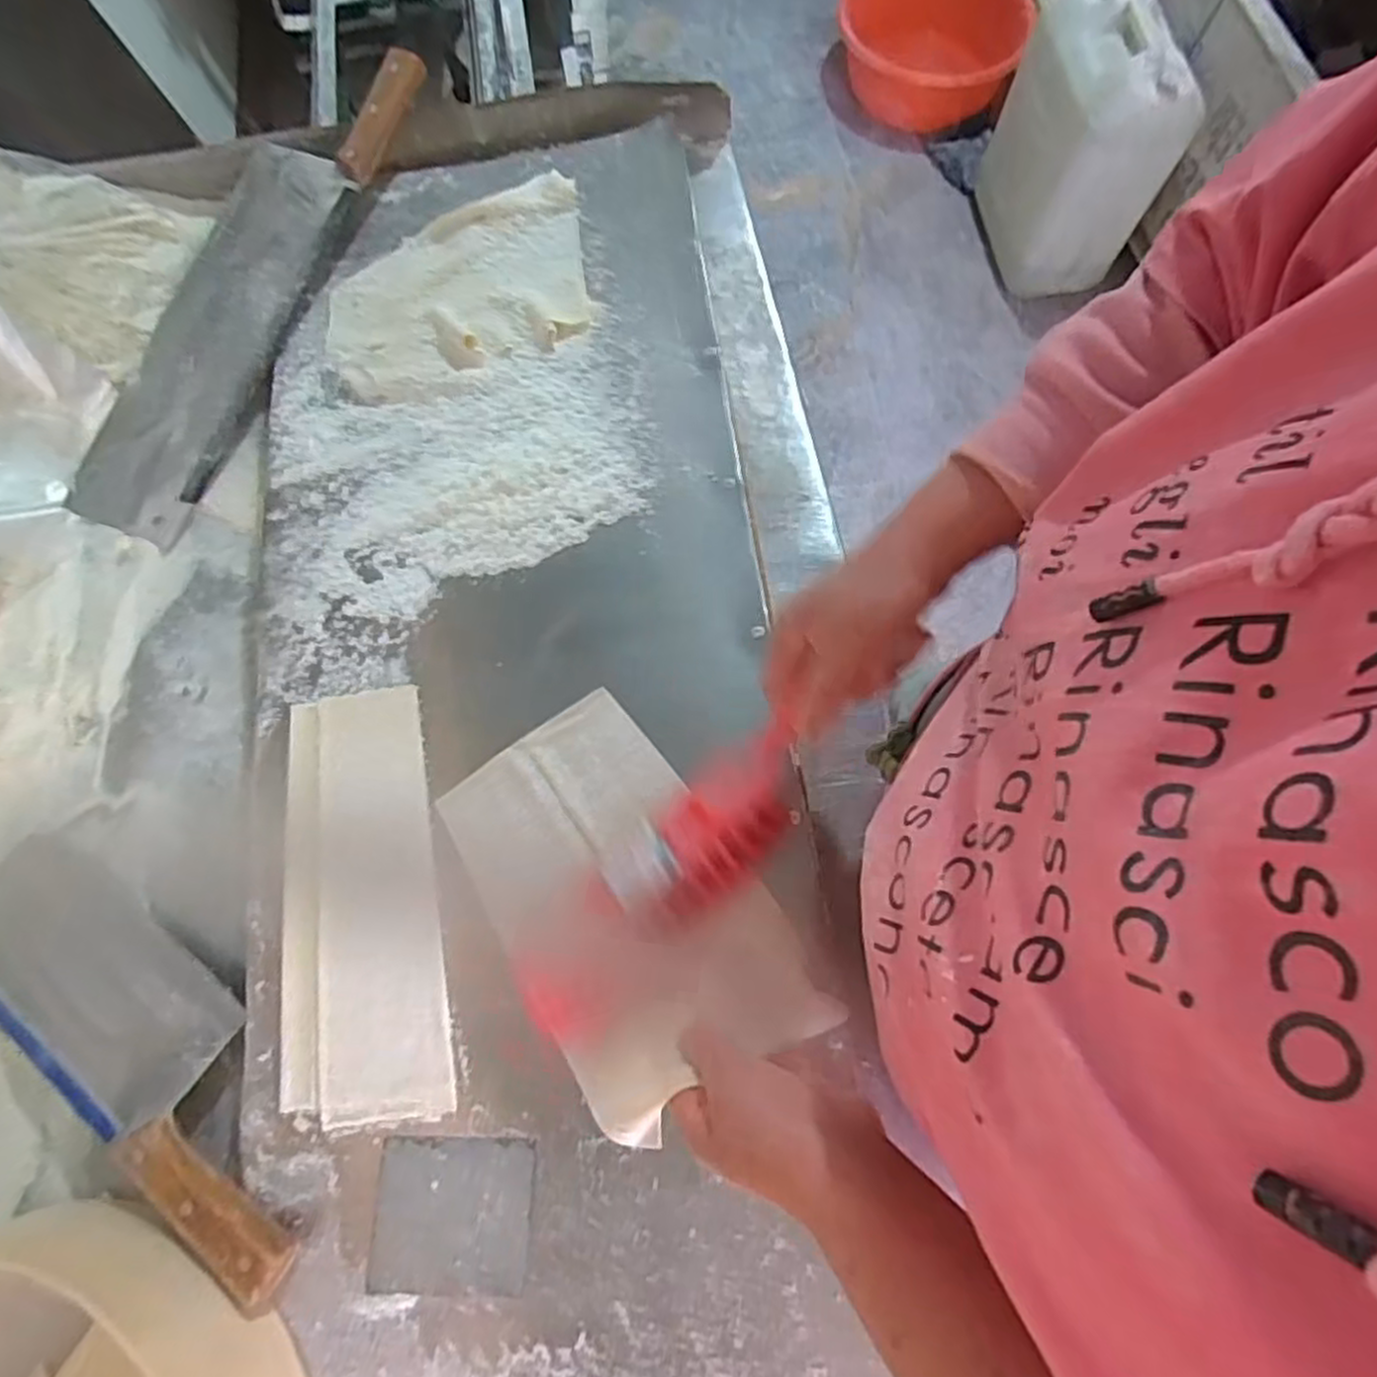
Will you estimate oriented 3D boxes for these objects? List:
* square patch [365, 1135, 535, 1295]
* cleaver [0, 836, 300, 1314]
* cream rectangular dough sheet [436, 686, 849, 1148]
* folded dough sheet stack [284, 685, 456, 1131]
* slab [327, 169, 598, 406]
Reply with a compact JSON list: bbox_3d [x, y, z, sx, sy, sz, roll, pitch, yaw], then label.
[{"bbox_3d":[-0.128,0.283,0.410,0.083,0.004,0.072,-1,71,2],"label":"square patch"},{"bbox_3d":[-0.328,0.205,0.448,0.314,0.043,0.106,30,75,12],"label":"cleaver"},{"bbox_3d":[-0.039,0.122,0.449,0.141,0.017,0.235,-32,73,-8],"label":"cream rectangular dough sheet"},{"bbox_3d":[-0.199,0.124,0.461,0.094,0.006,0.250,-10,71,-1],"label":"folded dough sheet stack"},{"bbox_3d":[-0.178,-0.314,0.599,0.223,0.021,0.154,-24,72,-6],"label":"slab"}]

